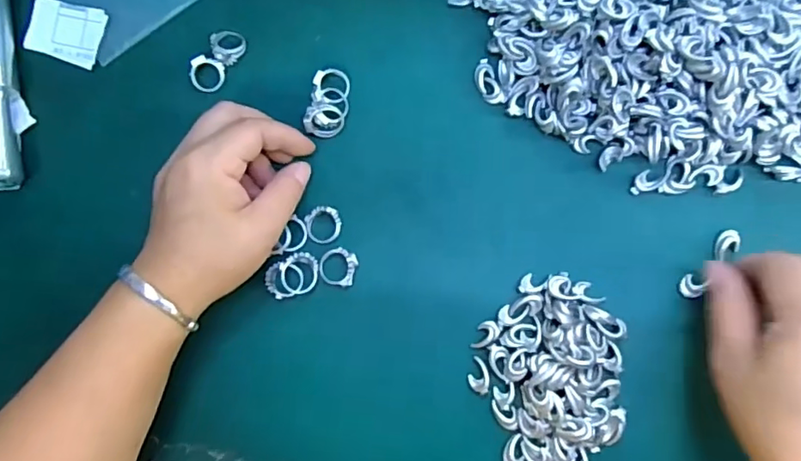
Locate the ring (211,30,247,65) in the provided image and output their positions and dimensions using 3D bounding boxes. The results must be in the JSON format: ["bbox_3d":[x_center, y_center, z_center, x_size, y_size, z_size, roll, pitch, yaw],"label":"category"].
[{"bbox_3d":[-0.110,-0.117,0.354,0.022,0.004,0.021,3,80,-14],"label":"ring"}]

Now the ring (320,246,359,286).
[{"bbox_3d":[-0.037,0.021,0.331,0.022,0.007,0.022,-1,84,5],"label":"ring"}]

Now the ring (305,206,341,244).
[{"bbox_3d":[-0.047,-0.004,0.334,0.022,0.007,0.022,-1,84,5],"label":"ring"}]

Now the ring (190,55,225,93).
[{"bbox_3d":[-0.123,-0.099,0.352,0.022,0.006,0.021,24,101,-19],"label":"ring"}]

